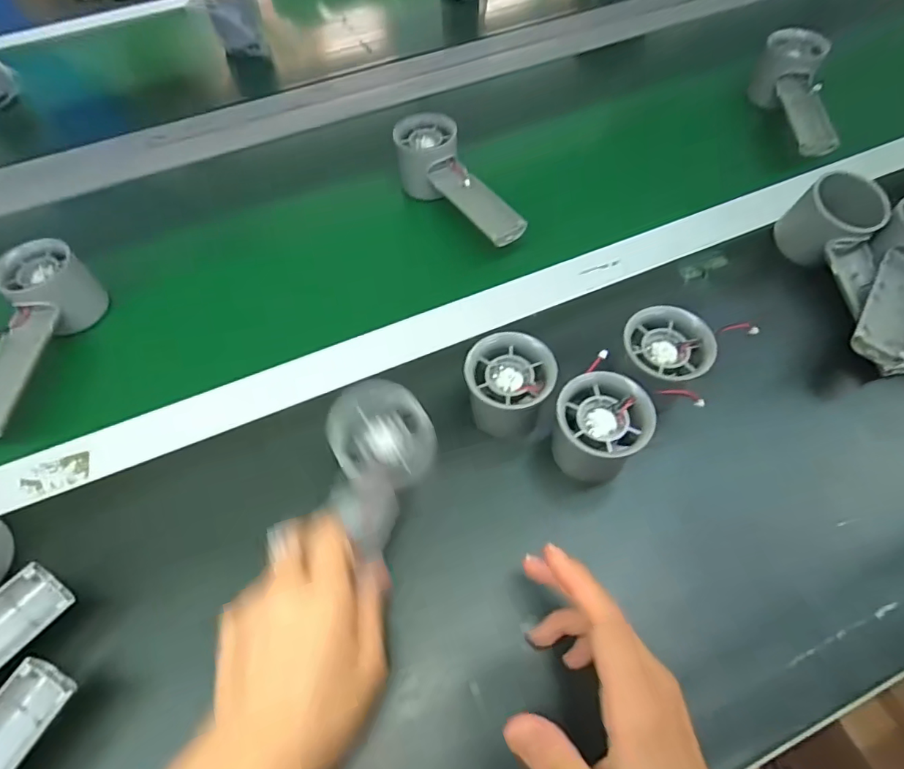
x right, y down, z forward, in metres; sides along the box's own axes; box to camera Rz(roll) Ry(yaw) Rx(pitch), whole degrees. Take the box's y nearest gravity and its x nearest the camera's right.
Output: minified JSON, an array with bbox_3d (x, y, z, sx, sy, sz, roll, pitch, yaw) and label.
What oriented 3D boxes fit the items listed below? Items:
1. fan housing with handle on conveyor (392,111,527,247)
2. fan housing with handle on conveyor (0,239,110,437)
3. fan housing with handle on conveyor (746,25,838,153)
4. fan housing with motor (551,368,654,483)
[{"bbox_3d":[0.002,-0.175,0.471,0.058,0.058,0.159,-27,62,-11],"label":"fan housing with handle on conveyor"},{"bbox_3d":[-0.329,-0.033,0.395,0.053,0.051,0.160,5,61,7],"label":"fan housing with handle on conveyor"},{"bbox_3d":[0.344,-0.284,0.517,0.057,0.056,0.152,5,61,7],"label":"fan housing with handle on conveyor"},{"bbox_3d":[0.091,0.032,0.327,0.058,0.052,0.063,8,61,8],"label":"fan housing with motor"}]

